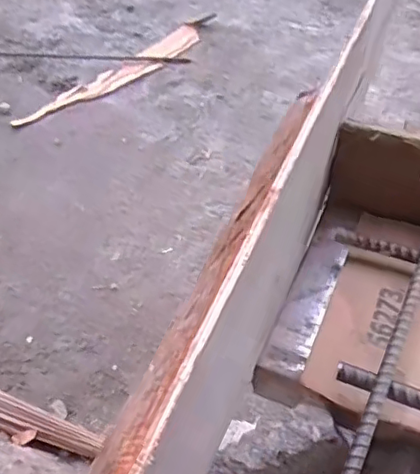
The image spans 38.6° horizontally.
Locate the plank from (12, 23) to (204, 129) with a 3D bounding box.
[{"bbox_3d":[-0.223,-0.366,1.373,0.499,0.030,0.081,-36,62,-19],"label":"plank"}]

